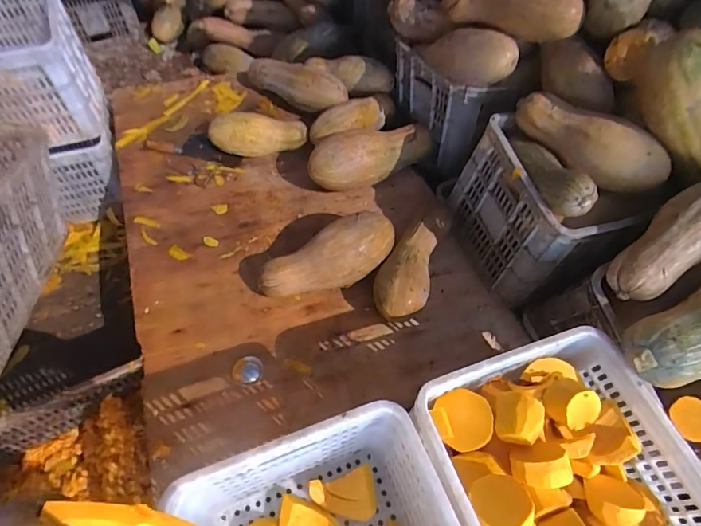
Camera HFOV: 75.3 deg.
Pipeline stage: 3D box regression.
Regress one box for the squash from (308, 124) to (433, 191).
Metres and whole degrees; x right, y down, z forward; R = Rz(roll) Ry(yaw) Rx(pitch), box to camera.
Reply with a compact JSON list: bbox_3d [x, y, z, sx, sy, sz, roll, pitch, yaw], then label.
[{"bbox_3d":[0.065,-0.291,1.231,0.360,0.120,0.138,-16,61,-14],"label":"squash"}]

